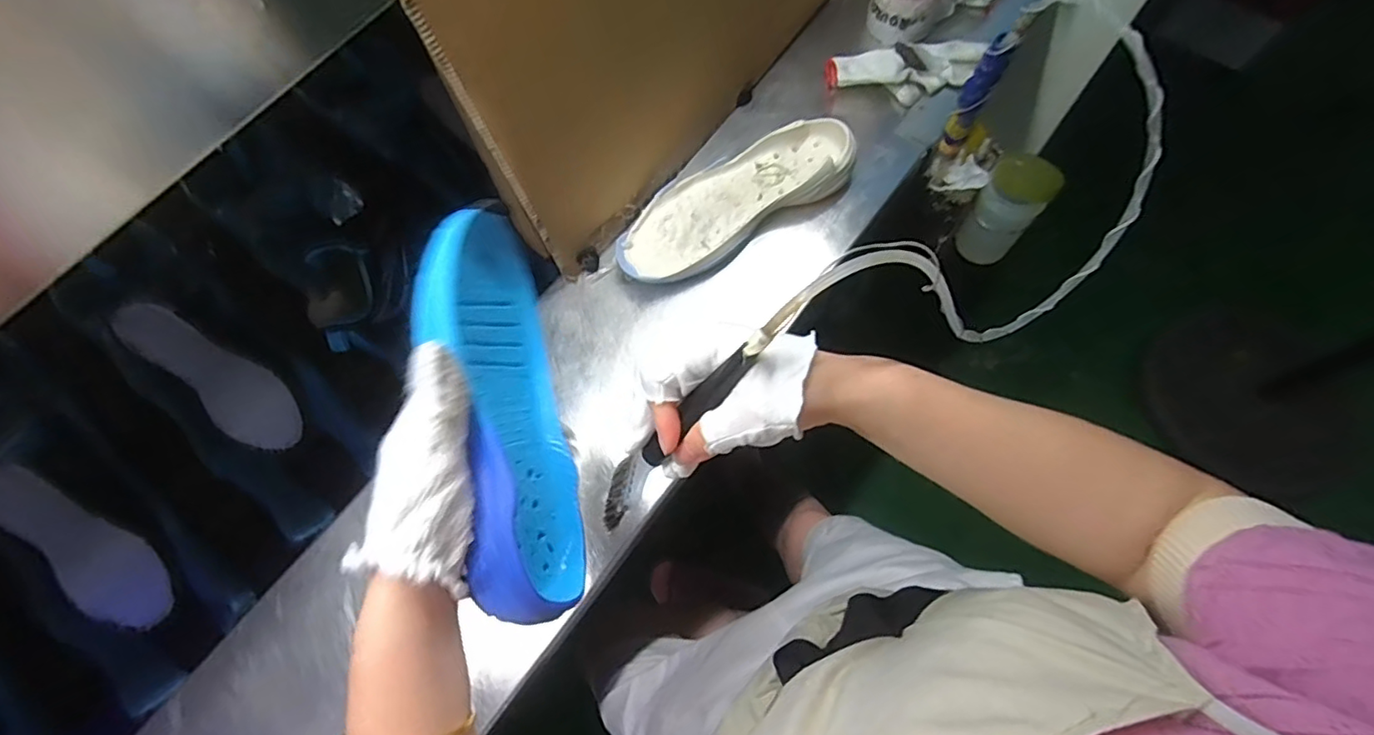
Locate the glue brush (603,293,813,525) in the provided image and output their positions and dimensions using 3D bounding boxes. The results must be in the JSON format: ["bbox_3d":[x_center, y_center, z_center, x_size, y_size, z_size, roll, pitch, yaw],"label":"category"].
[{"bbox_3d":[0.001,0.027,0.325,0.025,0.018,0.185,49,122,14],"label":"glue brush"}]

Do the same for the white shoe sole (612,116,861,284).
[{"bbox_3d":[0.048,-0.179,0.618,0.271,0.049,0.106,-28,66,-11],"label":"white shoe sole"}]

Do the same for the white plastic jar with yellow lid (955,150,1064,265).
[{"bbox_3d":[0.388,-0.192,0.721,0.077,0.142,0.062,32,70,16],"label":"white plastic jar with yellow lid"}]

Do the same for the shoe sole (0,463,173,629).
[{"bbox_3d":[-0.585,0.168,0.560,0.209,0.021,0.063,43,76,-4],"label":"shoe sole"}]

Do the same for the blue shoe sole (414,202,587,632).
[{"bbox_3d":[-0.105,0.026,0.338,0.049,0.083,0.221,-12,91,-4],"label":"blue shoe sole"}]

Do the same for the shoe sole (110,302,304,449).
[{"bbox_3d":[-0.495,0.008,0.610,0.204,0.013,0.065,44,76,-11],"label":"shoe sole"}]

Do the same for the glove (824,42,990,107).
[{"bbox_3d":[0.254,-0.345,0.682,0.171,0.033,0.074,-11,64,-3],"label":"glove"}]

